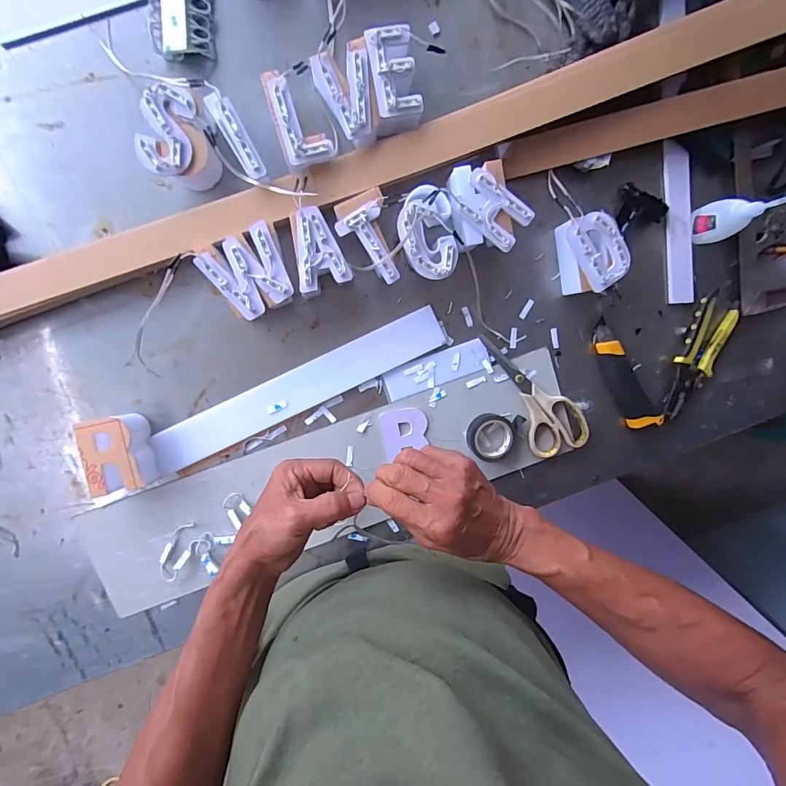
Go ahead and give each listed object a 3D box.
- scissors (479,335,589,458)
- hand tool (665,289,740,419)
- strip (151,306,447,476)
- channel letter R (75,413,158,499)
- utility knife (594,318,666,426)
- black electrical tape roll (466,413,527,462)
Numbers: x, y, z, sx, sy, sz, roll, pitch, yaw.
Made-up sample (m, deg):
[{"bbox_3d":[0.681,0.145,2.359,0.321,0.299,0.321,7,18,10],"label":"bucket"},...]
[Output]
[{"bbox_3d":[0.185,-0.003,0.521,0.076,0.013,0.178,-26,98,-2],"label":"scissors"},{"bbox_3d":[0.396,-0.044,0.533,0.057,0.018,0.159,20,94,-7],"label":"hand tool"},{"bbox_3d":[-0.111,-0.005,0.495,0.365,0.005,0.050,-25,98,-3],"label":"strip"},{"bbox_3d":[-0.306,0.068,0.461,0.055,0.049,0.083,-14,97,-4],"label":"channel letter R"},{"bbox_3d":[0.296,-0.021,0.528,0.041,0.016,0.153,-32,98,-2],"label":"utility knife"},{"bbox_3d":[0.128,0.055,0.516,0.065,0.020,0.064,-1,96,-6],"label":"black electrical tape roll"}]

